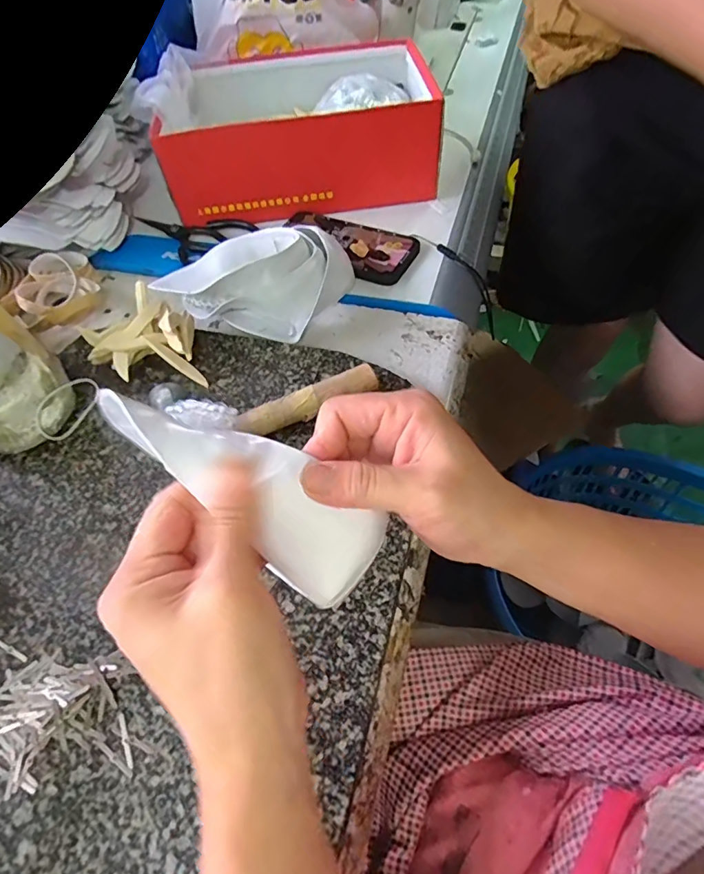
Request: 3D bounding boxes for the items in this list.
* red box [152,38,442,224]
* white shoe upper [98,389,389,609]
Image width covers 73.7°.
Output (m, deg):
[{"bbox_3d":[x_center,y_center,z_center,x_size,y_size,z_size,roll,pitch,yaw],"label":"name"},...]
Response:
[{"bbox_3d":[-0.068,-0.394,0.605,0.318,0.099,0.219,-9,55,-1],"label":"red box"},{"bbox_3d":[-0.042,0.022,0.198,0.131,0.021,0.044,38,60,-13],"label":"white shoe upper"}]

